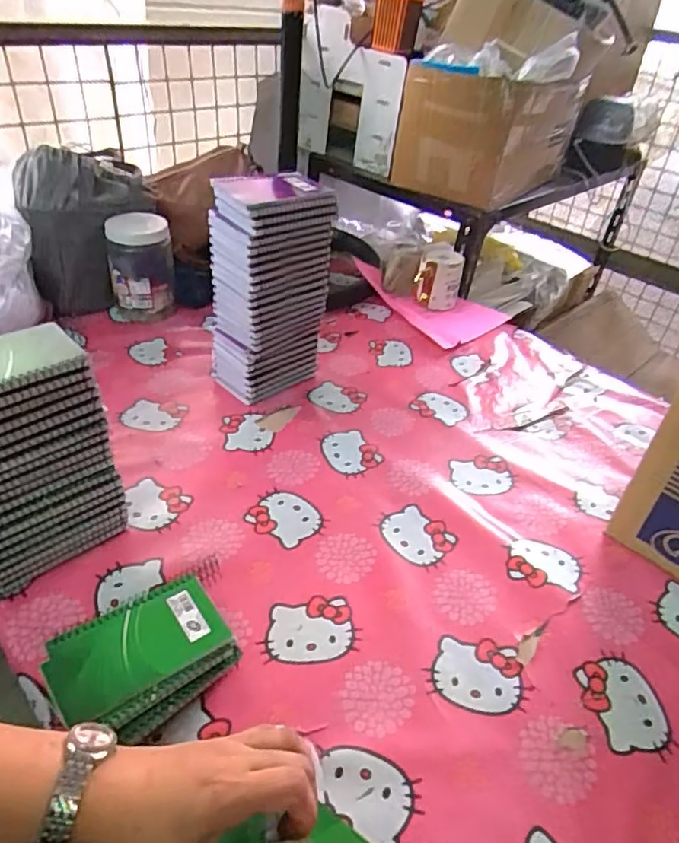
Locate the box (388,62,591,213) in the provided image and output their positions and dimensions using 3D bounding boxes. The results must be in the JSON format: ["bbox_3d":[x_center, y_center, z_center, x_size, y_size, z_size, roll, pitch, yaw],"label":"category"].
[{"bbox_3d":[0.299,-0.591,1.163,0.258,0.208,0.333,30,44,28],"label":"box"}]

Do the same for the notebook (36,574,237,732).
[{"bbox_3d":[-0.171,0.189,0.485,0.140,0.014,0.084,-24,47,-32],"label":"notebook"}]

